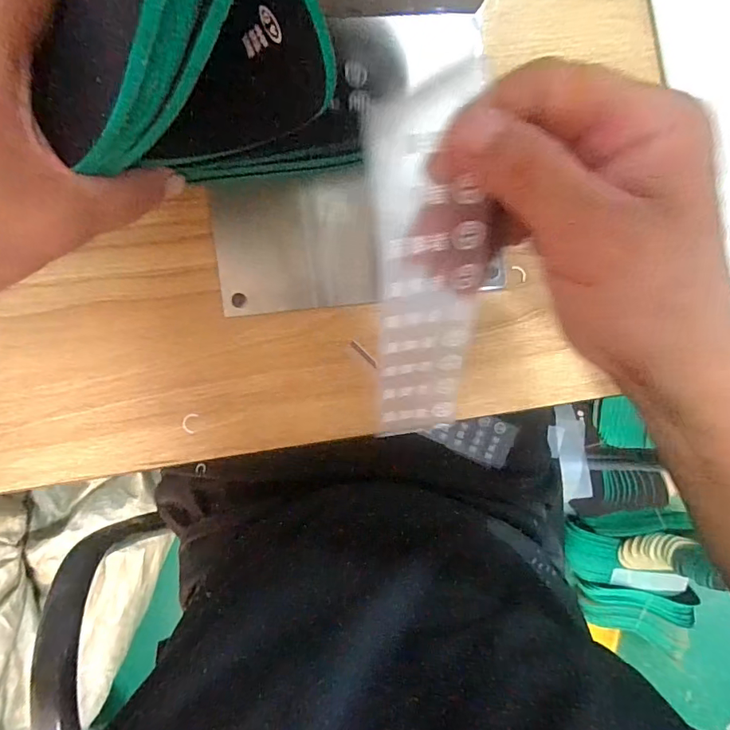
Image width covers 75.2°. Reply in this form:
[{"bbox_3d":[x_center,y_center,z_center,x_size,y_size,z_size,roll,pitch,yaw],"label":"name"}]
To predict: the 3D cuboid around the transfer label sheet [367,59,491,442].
[{"bbox_3d":[0.024,-0.027,0.194,0.043,0.017,0.161,-13,134,-5],"label":"transfer label sheet"}]

